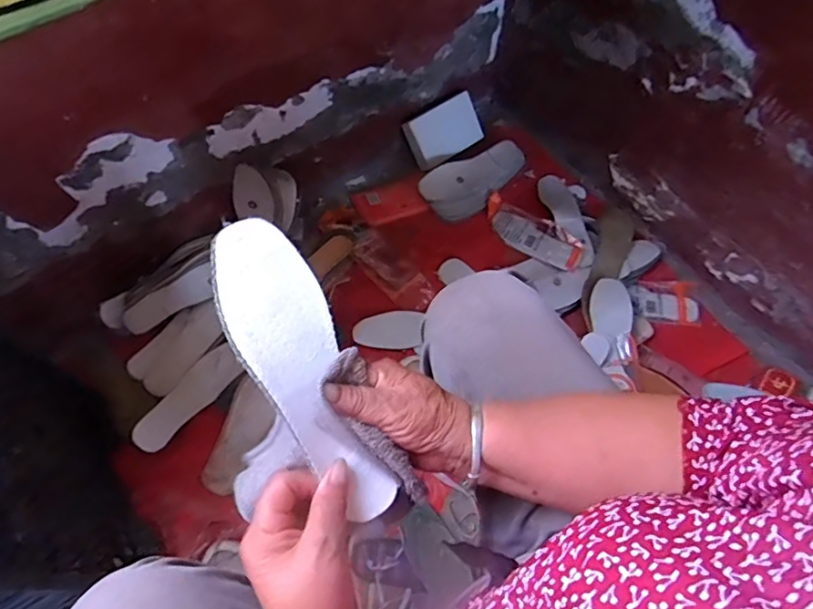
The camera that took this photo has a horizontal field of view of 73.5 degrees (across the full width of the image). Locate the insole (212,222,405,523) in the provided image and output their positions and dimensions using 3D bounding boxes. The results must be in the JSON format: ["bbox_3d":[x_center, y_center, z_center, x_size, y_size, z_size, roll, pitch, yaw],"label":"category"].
[{"bbox_3d":[-0.072,0.041,0.372,0.067,0.019,0.217,-26,84,-14],"label":"insole"}]

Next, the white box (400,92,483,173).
[{"bbox_3d":[0.079,-0.353,1.105,0.161,0.101,0.035,-33,28,-14],"label":"white box"}]

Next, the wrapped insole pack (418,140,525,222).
[{"bbox_3d":[0.143,-0.249,1.101,0.233,0.017,0.106,-29,94,-19],"label":"wrapped insole pack"}]

